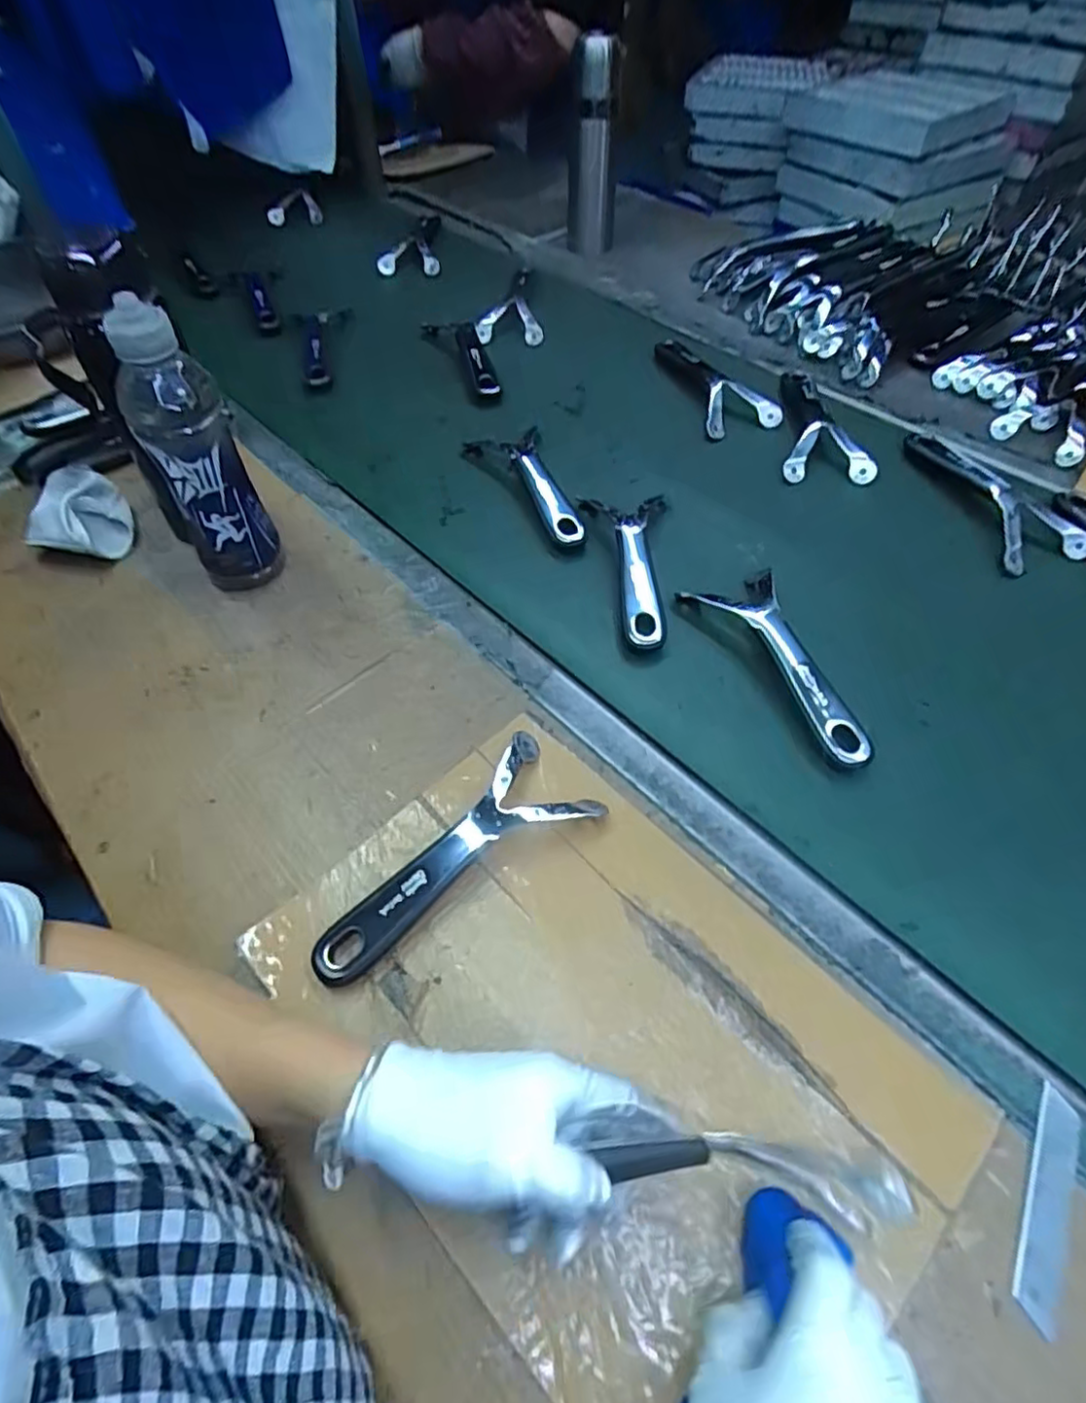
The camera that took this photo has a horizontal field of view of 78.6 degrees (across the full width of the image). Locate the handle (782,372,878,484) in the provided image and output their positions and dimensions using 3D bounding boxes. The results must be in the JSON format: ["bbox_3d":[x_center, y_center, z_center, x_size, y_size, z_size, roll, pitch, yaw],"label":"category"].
[{"bbox_3d":[0.299,-0.292,0.697,0.089,0.022,0.188,9,54,8],"label":"handle"}]

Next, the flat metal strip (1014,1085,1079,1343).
[{"bbox_3d":[0.249,0.245,0.324,0.020,0.004,0.103,25,59,20],"label":"flat metal strip"}]

